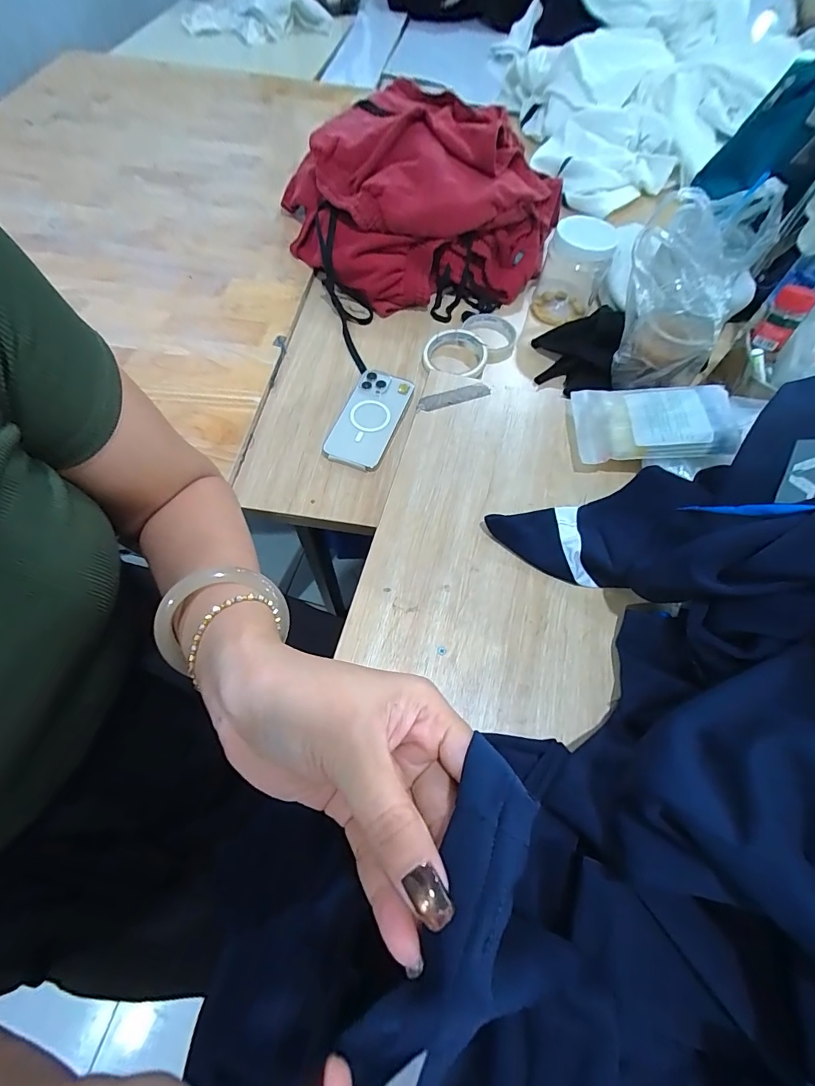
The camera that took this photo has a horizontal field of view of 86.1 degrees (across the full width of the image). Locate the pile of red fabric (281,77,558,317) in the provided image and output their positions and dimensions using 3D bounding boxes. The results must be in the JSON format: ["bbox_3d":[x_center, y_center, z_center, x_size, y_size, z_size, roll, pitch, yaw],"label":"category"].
[{"bbox_3d":[0.015,-0.565,0.718,0.382,0.180,0.360,1,63,-3],"label":"pile of red fabric"}]

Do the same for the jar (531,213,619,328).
[{"bbox_3d":[0.265,-0.436,0.694,0.095,0.125,0.104,24,64,9],"label":"jar"}]

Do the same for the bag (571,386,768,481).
[{"bbox_3d":[0.305,-0.140,0.521,0.201,0.027,0.121,7,65,15],"label":"bag"}]

